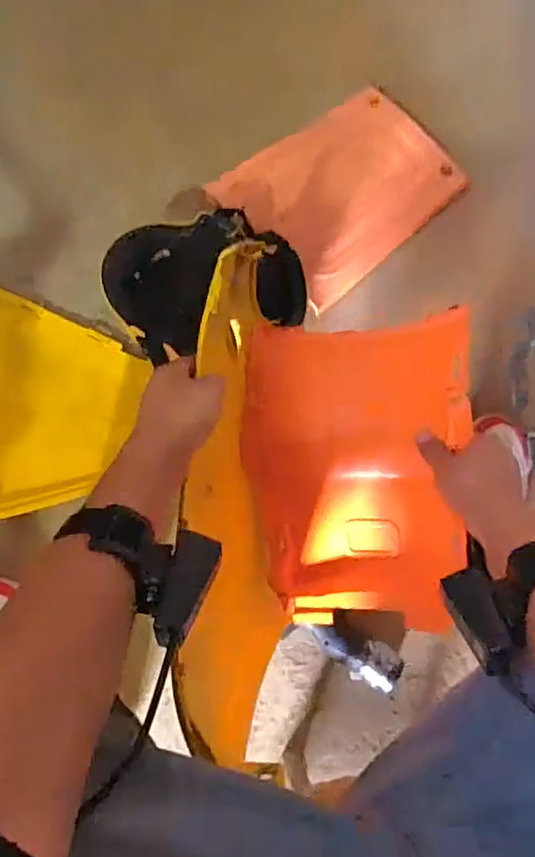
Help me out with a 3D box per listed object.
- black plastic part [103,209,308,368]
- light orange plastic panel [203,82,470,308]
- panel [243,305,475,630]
[{"bbox_3d":[-0.083,-0.195,0.807,0.246,0.077,0.171,-8,75,-6],"label":"black plastic part"},{"bbox_3d":[0.117,-0.373,0.930,0.314,0.019,0.261,-39,80,-13],"label":"light orange plastic panel"},{"bbox_3d":[0.090,0.052,0.641,0.227,0.066,0.320,-1,96,14],"label":"panel"}]

